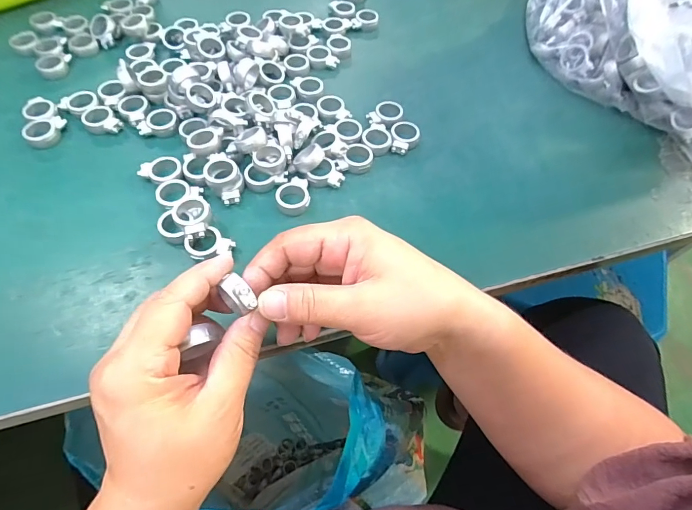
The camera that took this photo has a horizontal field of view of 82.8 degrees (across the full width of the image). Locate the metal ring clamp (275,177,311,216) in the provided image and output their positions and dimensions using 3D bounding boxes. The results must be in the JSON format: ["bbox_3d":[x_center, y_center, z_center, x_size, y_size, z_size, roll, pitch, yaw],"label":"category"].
[{"bbox_3d":[-0.042,-0.047,0.308,0.026,0.011,0.033,-7,62,-7],"label":"metal ring clamp"}]

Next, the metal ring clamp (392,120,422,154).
[{"bbox_3d":[0.052,-0.102,0.344,0.026,0.011,0.032,13,61,4],"label":"metal ring clamp"}]

